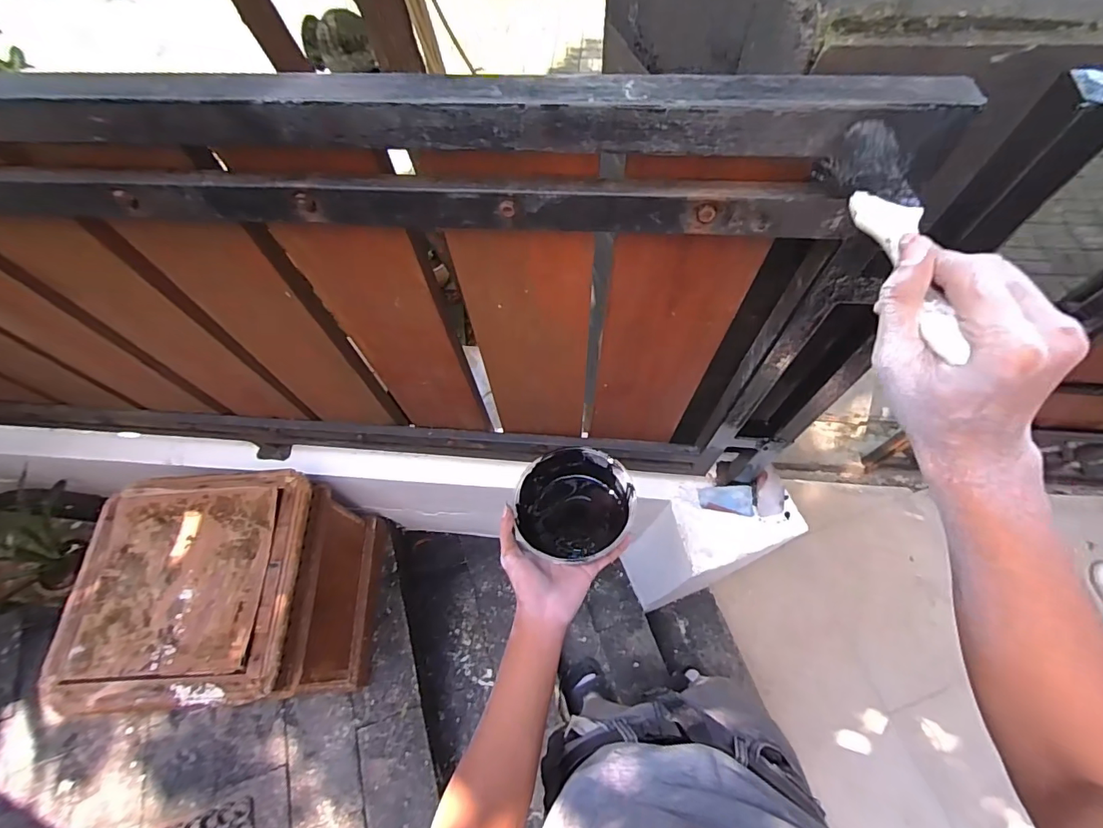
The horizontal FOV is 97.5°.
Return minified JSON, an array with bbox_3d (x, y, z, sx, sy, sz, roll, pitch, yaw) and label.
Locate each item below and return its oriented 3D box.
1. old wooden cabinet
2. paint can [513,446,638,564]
[{"bbox_3d":[-0.622,0.366,1.003,0.366,0.413,0.376,-1,64,2],"label":"old wooden cabinet"},{"bbox_3d":[0.027,0.112,0.590,0.134,0.070,0.131,-1,64,2],"label":"paint can"}]

